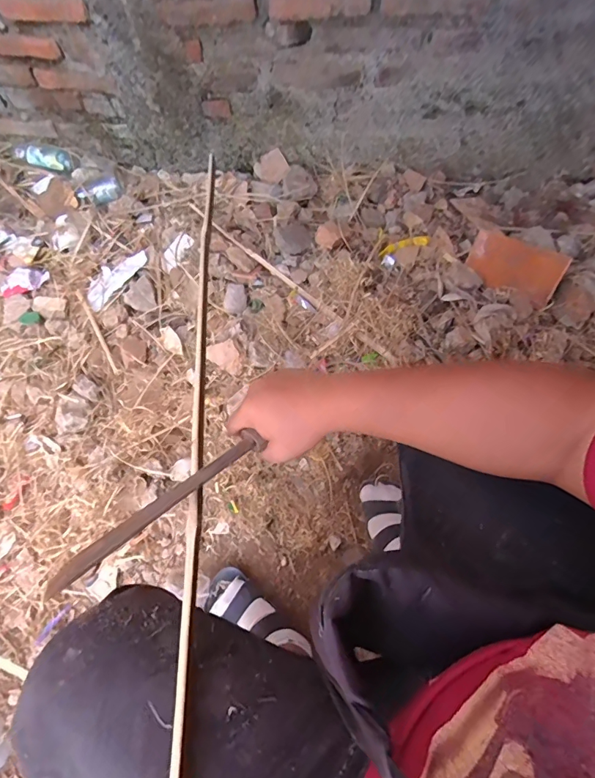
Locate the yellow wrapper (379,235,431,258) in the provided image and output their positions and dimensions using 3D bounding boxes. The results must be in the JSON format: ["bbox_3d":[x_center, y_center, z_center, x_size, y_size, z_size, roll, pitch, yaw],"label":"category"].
[{"bbox_3d":[0.265,-0.361,1.061,0.125,0.020,0.032,-15,63,7],"label":"yellow wrapper"}]

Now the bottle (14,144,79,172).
[{"bbox_3d":[-0.700,-0.644,1.179,0.191,0.045,0.055,7,63,5],"label":"bottle"}]

